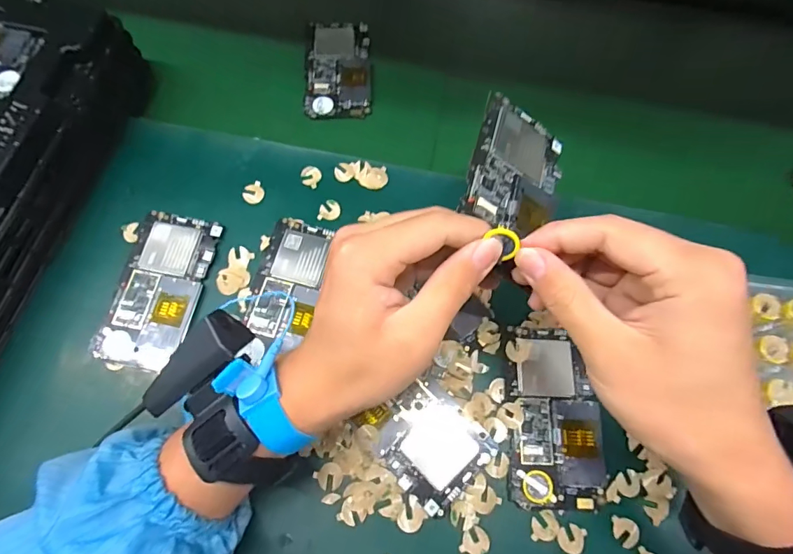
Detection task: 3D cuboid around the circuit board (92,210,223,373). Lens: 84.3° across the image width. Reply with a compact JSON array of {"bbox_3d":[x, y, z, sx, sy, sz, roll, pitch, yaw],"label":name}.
[{"bbox_3d":[-0.188,0.008,0.349,0.064,0.008,0.124,9,67,2],"label":"circuit board"}]

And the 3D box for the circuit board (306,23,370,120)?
[{"bbox_3d":[-0.059,-0.213,0.448,0.063,0.006,0.122,-1,67,-3],"label":"circuit board"}]

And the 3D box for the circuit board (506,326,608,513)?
[{"bbox_3d":[0.115,0.099,0.317,0.066,0.011,0.123,4,67,0],"label":"circuit board"}]

